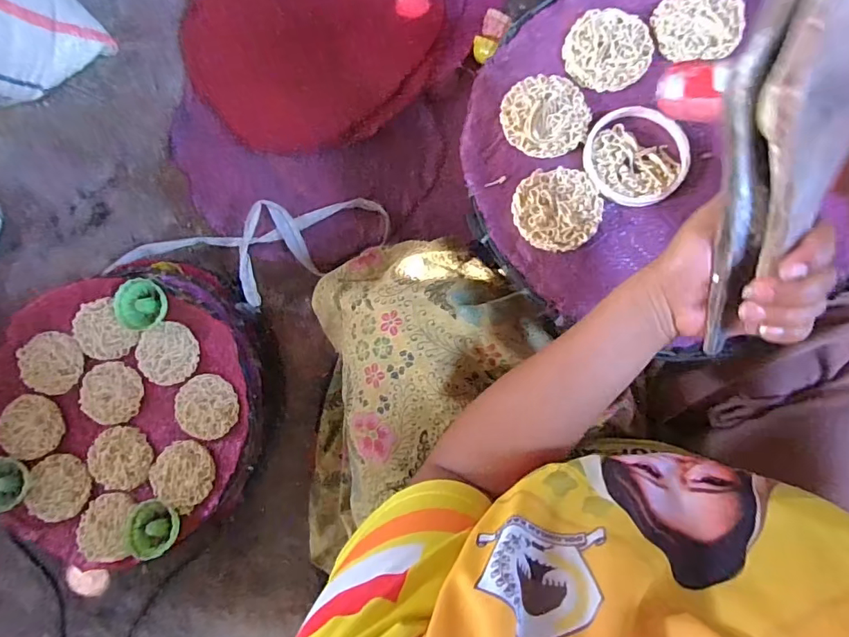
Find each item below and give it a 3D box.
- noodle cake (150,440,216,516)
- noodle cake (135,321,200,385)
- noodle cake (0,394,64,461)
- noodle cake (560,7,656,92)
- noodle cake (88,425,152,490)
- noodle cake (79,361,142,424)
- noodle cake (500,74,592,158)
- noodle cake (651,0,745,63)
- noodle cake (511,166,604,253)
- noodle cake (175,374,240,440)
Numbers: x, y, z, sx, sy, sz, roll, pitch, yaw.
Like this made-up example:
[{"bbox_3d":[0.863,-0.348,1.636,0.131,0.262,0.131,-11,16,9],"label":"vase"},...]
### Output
[{"bbox_3d":[-0.286,0.186,0.592,0.073,0.016,0.069,-1,83,5],"label":"noodle cake"},{"bbox_3d":[-0.318,0.045,0.611,0.075,0.014,0.072,-1,83,5],"label":"noodle cake"},{"bbox_3d":[-0.489,0.134,0.615,0.065,0.028,0.076,-3,83,5],"label":"noodle cake"},{"bbox_3d":[0.167,-0.245,0.455,0.074,0.011,0.070,-1,83,5],"label":"noodle cake"},{"bbox_3d":[-0.368,0.169,0.601,0.075,0.012,0.072,-1,83,5],"label":"noodle cake"},{"bbox_3d":[-0.390,0.091,0.612,0.077,0.014,0.073,-1,83,5],"label":"noodle cake"},{"bbox_3d":[0.110,-0.186,0.451,0.074,0.011,0.076,-1,83,5],"label":"noodle cake"},{"bbox_3d":[0.247,-0.270,0.449,0.072,0.013,0.074,-1,83,5],"label":"noodle cake"},{"bbox_3d":[0.119,-0.098,0.443,0.074,0.011,0.076,-1,83,5],"label":"noodle cake"},{"bbox_3d":[-0.265,0.107,0.599,0.078,0.009,0.076,-10,83,4],"label":"noodle cake"}]

